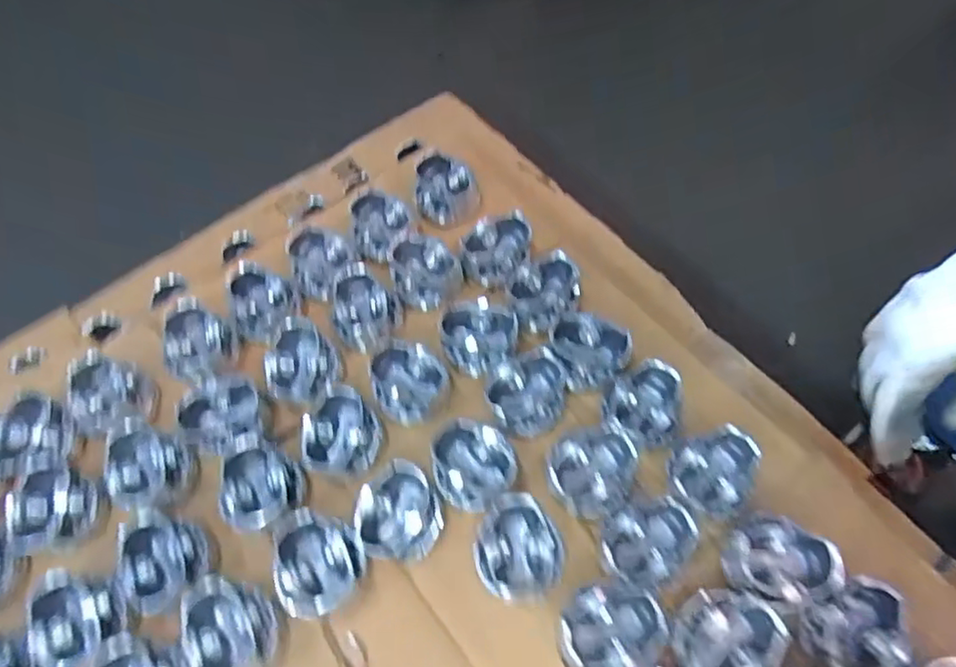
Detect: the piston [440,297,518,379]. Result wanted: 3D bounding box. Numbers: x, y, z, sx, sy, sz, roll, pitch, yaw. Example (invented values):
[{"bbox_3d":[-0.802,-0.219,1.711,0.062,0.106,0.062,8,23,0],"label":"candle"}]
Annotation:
[{"bbox_3d":[0.001,0.001,0.620,0.071,0.045,0.071,-1,62,2],"label":"piston"}]

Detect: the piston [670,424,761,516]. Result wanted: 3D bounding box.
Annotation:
[{"bbox_3d":[0.199,0.114,0.534,0.065,0.049,0.064,-1,62,2],"label":"piston"}]

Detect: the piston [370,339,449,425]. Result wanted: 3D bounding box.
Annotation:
[{"bbox_3d":[-0.068,0.044,0.597,0.068,0.048,0.064,-1,62,2],"label":"piston"}]

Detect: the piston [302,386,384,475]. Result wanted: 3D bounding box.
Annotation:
[{"bbox_3d":[-0.123,0.093,0.580,0.065,0.043,0.075,1,62,3],"label":"piston"}]

